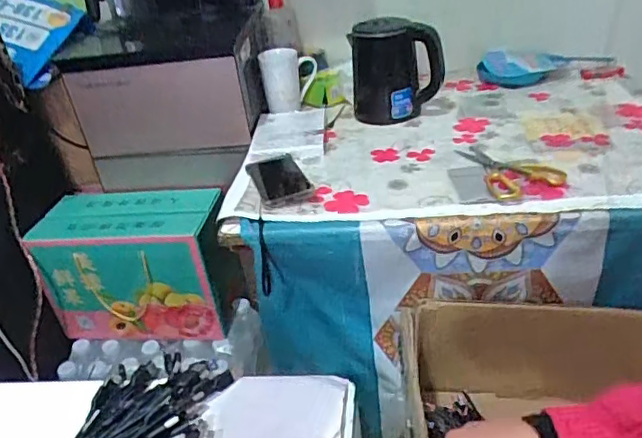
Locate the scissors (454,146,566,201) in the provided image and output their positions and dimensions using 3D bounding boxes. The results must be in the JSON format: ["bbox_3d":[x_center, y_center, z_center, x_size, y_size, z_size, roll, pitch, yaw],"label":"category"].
[{"bbox_3d":[0.278,-0.081,0.858,0.110,0.008,0.174,-17,33,-15],"label":"scissors"}]

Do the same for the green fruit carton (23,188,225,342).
[{"bbox_3d":[-0.333,0.089,1.079,0.324,0.242,0.157,-3,32,7],"label":"green fruit carton"}]

